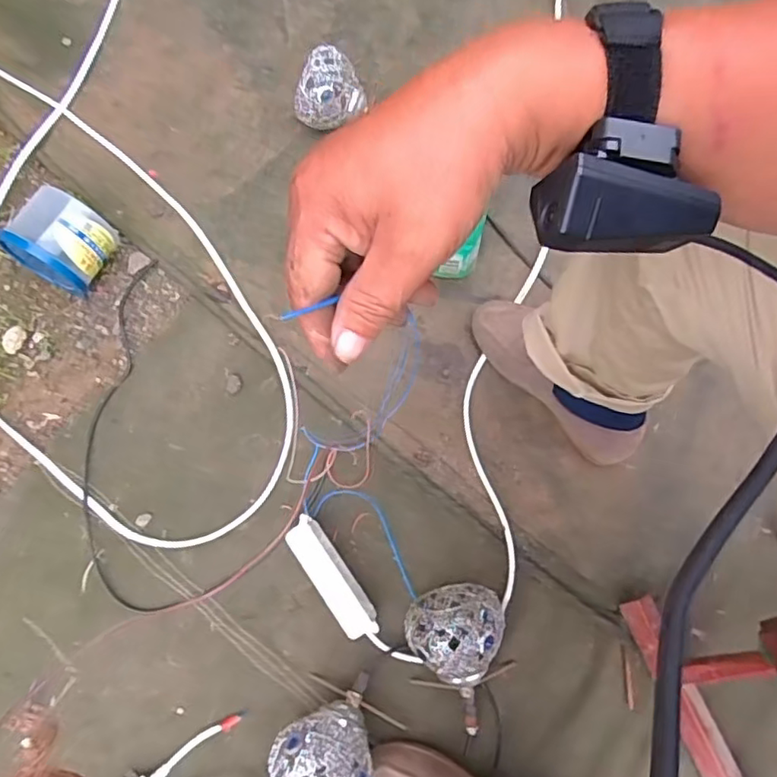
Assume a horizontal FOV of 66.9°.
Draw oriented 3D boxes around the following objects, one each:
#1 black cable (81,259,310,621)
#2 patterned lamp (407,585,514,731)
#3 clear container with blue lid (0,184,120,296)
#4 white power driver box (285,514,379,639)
[{"bbox_3d":[-0.319,0.061,0.762,0.250,0.015,0.445,-33,76,-9],"label":"black cable"},{"bbox_3d":[0.080,0.293,0.637,0.104,0.100,0.145,-11,73,-3],"label":"patterned lamp"},{"bbox_3d":[-0.442,-0.197,0.792,0.125,0.121,0.097,23,76,8],"label":"clear container with blue lid"},{"bbox_3d":[-0.066,0.220,0.685,0.037,0.059,0.145,-34,76,-9],"label":"white power driver box"}]

